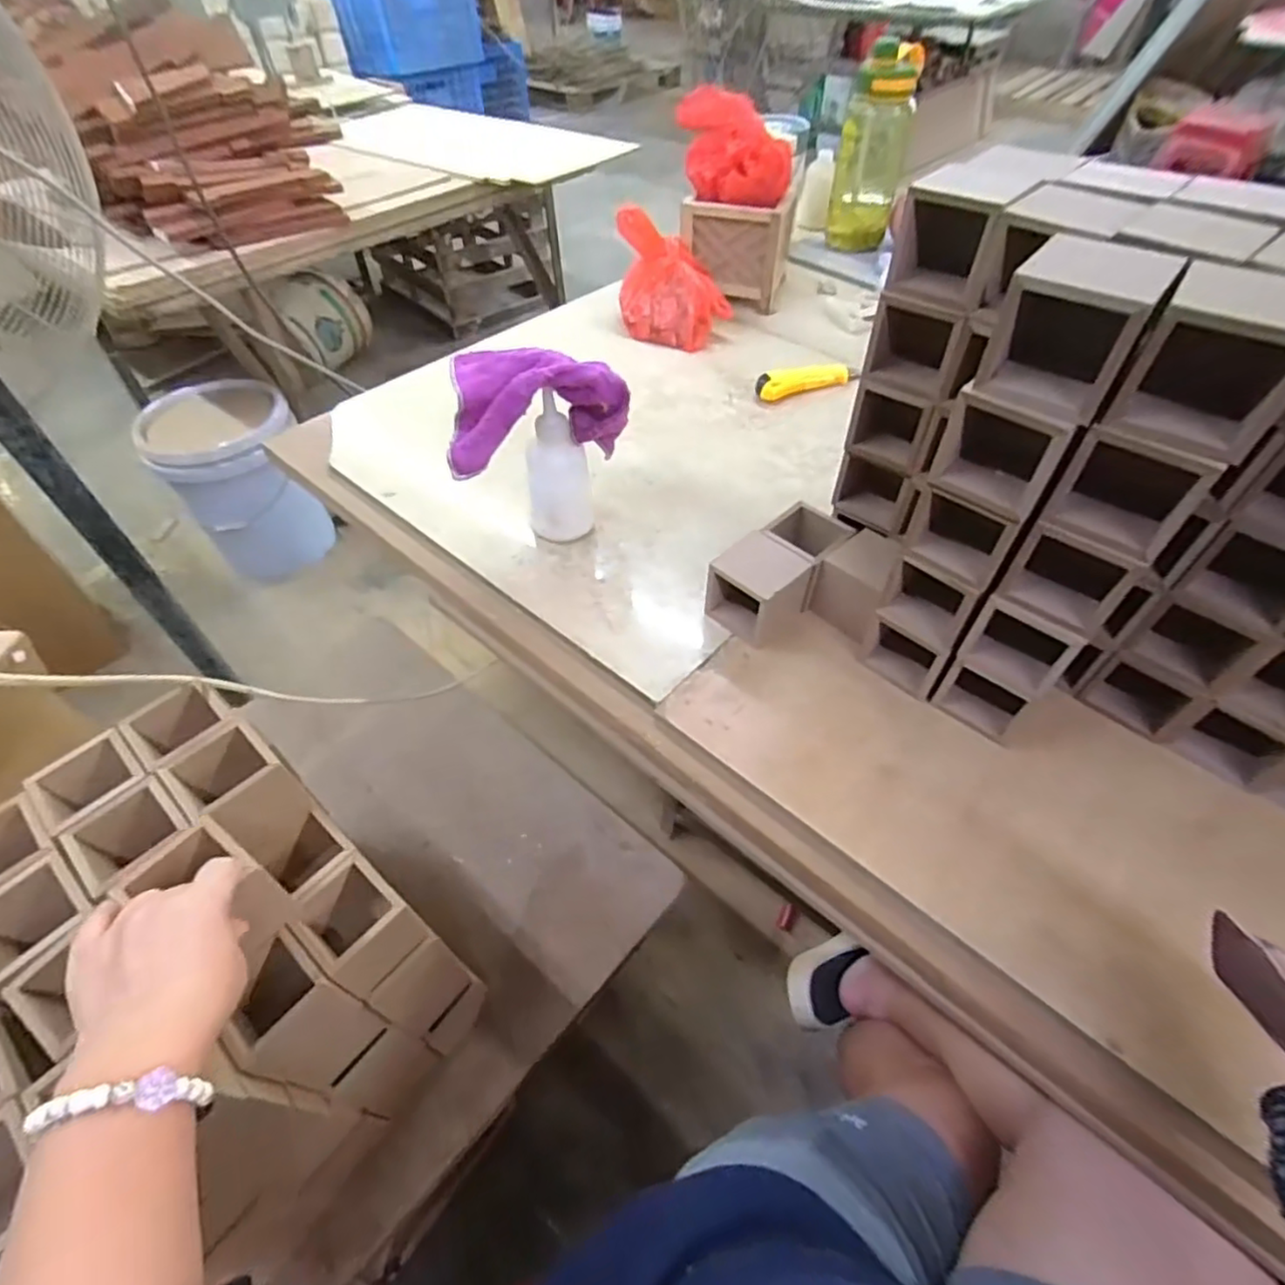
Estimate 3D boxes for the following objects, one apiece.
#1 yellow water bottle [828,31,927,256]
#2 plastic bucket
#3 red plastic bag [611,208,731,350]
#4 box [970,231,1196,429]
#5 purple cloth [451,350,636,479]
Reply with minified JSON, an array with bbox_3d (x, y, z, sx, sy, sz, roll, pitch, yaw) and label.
[{"bbox_3d":[0.362,-0.766,1.031,0.106,0.286,0.089,9,51,8],"label":"yellow water bottle"},{"bbox_3d":[-0.948,-0.393,1.581,0.287,0.420,0.287,0,50,0],"label":"plastic bucket"},{"bbox_3d":[0.045,-0.496,0.900,0.145,0.130,0.134,-7,51,-5],"label":"red plastic bag"},{"bbox_3d":[0.221,-0.162,0.336,0.066,0.064,0.062,30,56,23],"label":"box"},{"bbox_3d":[-0.091,-0.198,0.559,0.162,0.098,0.070,-17,52,-13],"label":"purple cloth"}]

